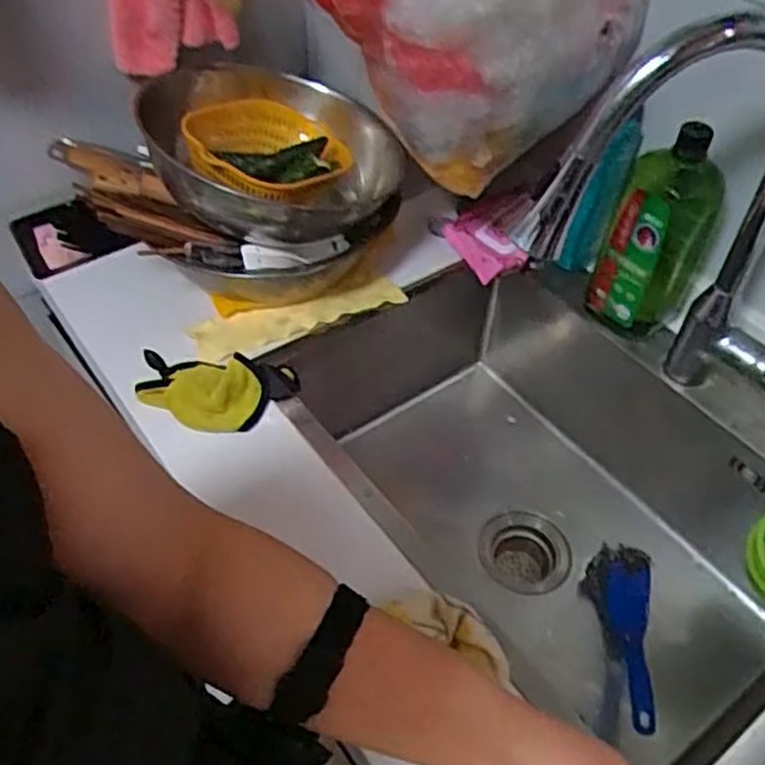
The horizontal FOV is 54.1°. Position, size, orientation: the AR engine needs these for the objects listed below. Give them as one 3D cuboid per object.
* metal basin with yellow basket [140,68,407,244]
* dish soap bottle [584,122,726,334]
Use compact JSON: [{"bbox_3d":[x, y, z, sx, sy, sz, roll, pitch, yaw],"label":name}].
[{"bbox_3d":[-0.120,-0.273,0.873,0.279,0.077,0.280,1,48,-2],"label":"metal basin with yellow basket"},{"bbox_3d":[0.293,-0.151,0.811,0.104,0.232,0.060,25,52,19],"label":"dish soap bottle"}]

